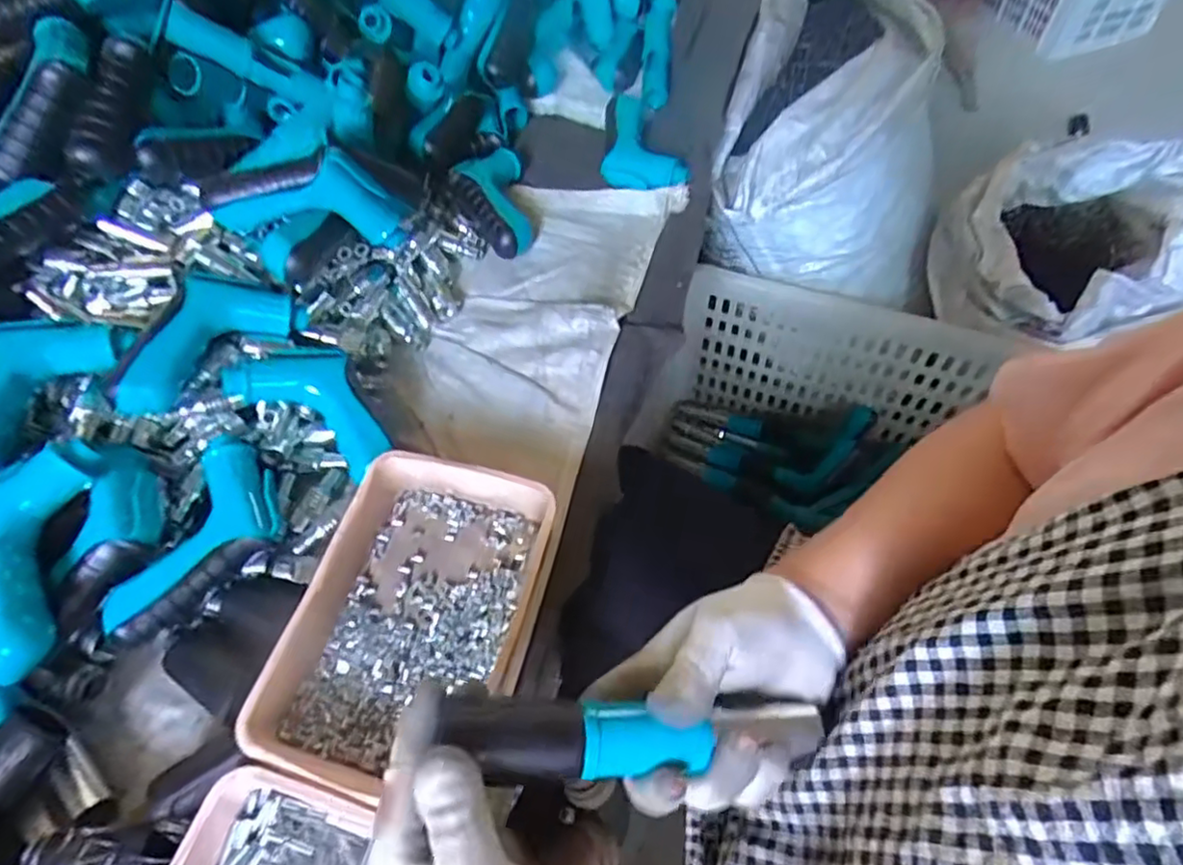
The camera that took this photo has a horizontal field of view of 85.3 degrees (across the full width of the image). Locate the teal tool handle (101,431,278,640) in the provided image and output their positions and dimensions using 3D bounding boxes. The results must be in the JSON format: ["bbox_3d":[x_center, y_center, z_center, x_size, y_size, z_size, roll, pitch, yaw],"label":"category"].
[{"bbox_3d":[-0.250,0.076,0.425,0.071,0.040,0.140,15,60,12],"label":"teal tool handle"}]

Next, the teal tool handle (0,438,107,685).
[{"bbox_3d":[-0.341,0.074,0.379,0.058,0.028,0.134,-3,71,1],"label":"teal tool handle"}]

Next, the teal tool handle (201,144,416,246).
[{"bbox_3d":[-0.219,-0.190,0.507,0.147,0.067,0.033,-5,56,-21],"label":"teal tool handle"}]

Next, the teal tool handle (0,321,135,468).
[{"bbox_3d":[-0.381,-0.031,0.421,0.058,0.032,0.136,24,62,16],"label":"teal tool handle"}]

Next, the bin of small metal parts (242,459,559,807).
[{"bbox_3d":[-0.112,0.117,0.410,0.140,0.042,0.200,14,60,11],"label":"bin of small metal parts"}]

